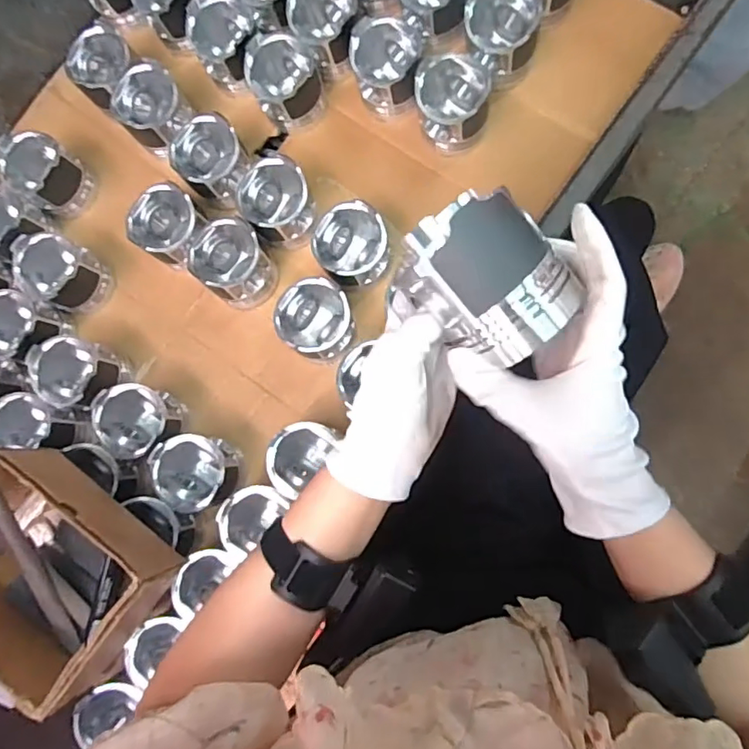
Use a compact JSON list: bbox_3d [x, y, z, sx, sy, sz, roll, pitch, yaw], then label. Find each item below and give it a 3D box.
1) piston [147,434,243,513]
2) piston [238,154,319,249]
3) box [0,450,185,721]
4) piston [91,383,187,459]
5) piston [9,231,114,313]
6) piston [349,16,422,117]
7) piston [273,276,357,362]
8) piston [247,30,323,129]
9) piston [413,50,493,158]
[{"bbox_3d":[-0.204,0.113,0.636,0.089,0.084,0.083,-1,84,8],"label":"piston"},{"bbox_3d":[-0.113,-0.203,0.661,0.082,0.083,0.090,-1,84,8],"label":"piston"},{"bbox_3d":[-0.323,0.196,0.545,0.203,0.101,0.163,34,89,10],"label":"box"},{"bbox_3d":[-0.270,0.054,0.640,0.082,0.071,0.081,-1,84,8],"label":"piston"},{"bbox_3d":[-0.393,-0.124,0.699,0.093,0.085,0.084,21,87,9],"label":"piston"},{"bbox_3d":[0.016,-0.365,0.661,0.077,0.085,0.083,-1,84,8],"label":"piston"},{"bbox_3d":[-0.066,-0.063,0.641,0.077,0.078,0.077,-1,84,8],"label":"piston"},{"bbox_3d":[-0.107,-0.360,0.682,0.079,0.092,0.081,-1,84,8],"label":"piston"},{"bbox_3d":[0.094,-0.318,0.651,0.081,0.087,0.083,-1,84,8],"label":"piston"}]

